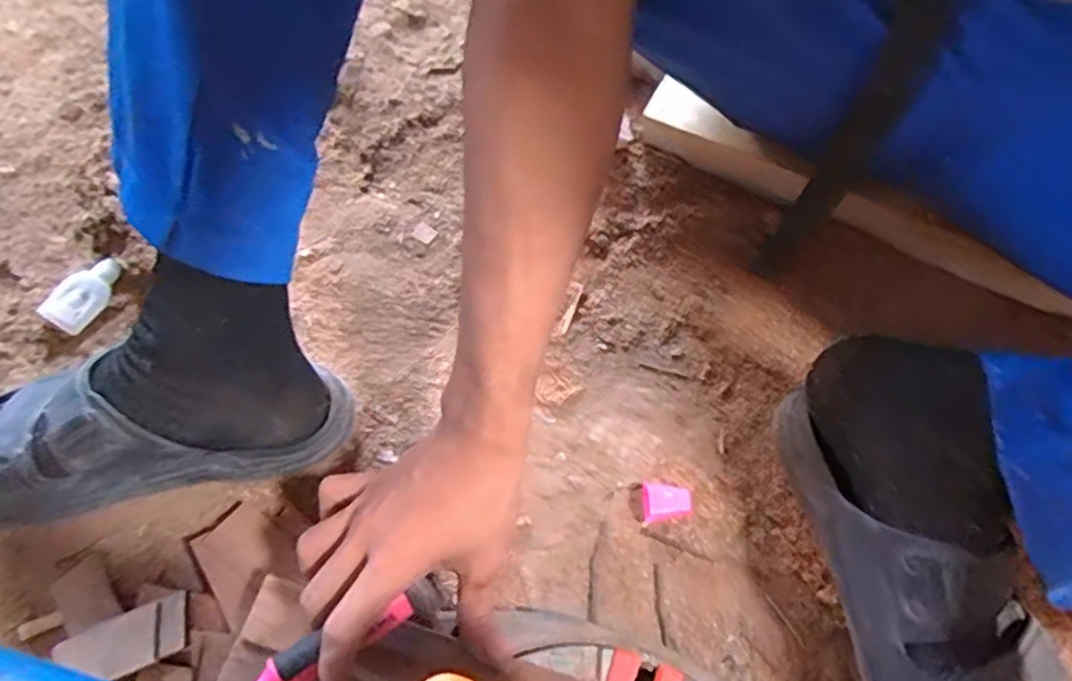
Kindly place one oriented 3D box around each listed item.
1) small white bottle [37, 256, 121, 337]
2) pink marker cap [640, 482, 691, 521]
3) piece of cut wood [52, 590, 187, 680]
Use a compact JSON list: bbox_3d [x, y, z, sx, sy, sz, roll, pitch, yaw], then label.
[{"bbox_3d":[-0.359,-0.036,0.555,0.034,0.020,0.066,37,74,15],"label":"small white bottle"},{"bbox_3d":[0.092,0.113,0.491,0.033,0.010,0.026,-4,68,0],"label":"pink marker cap"},{"bbox_3d":[-0.259,0.188,0.431,0.084,0.010,0.038,-21,69,-7],"label":"piece of cut wood"}]

